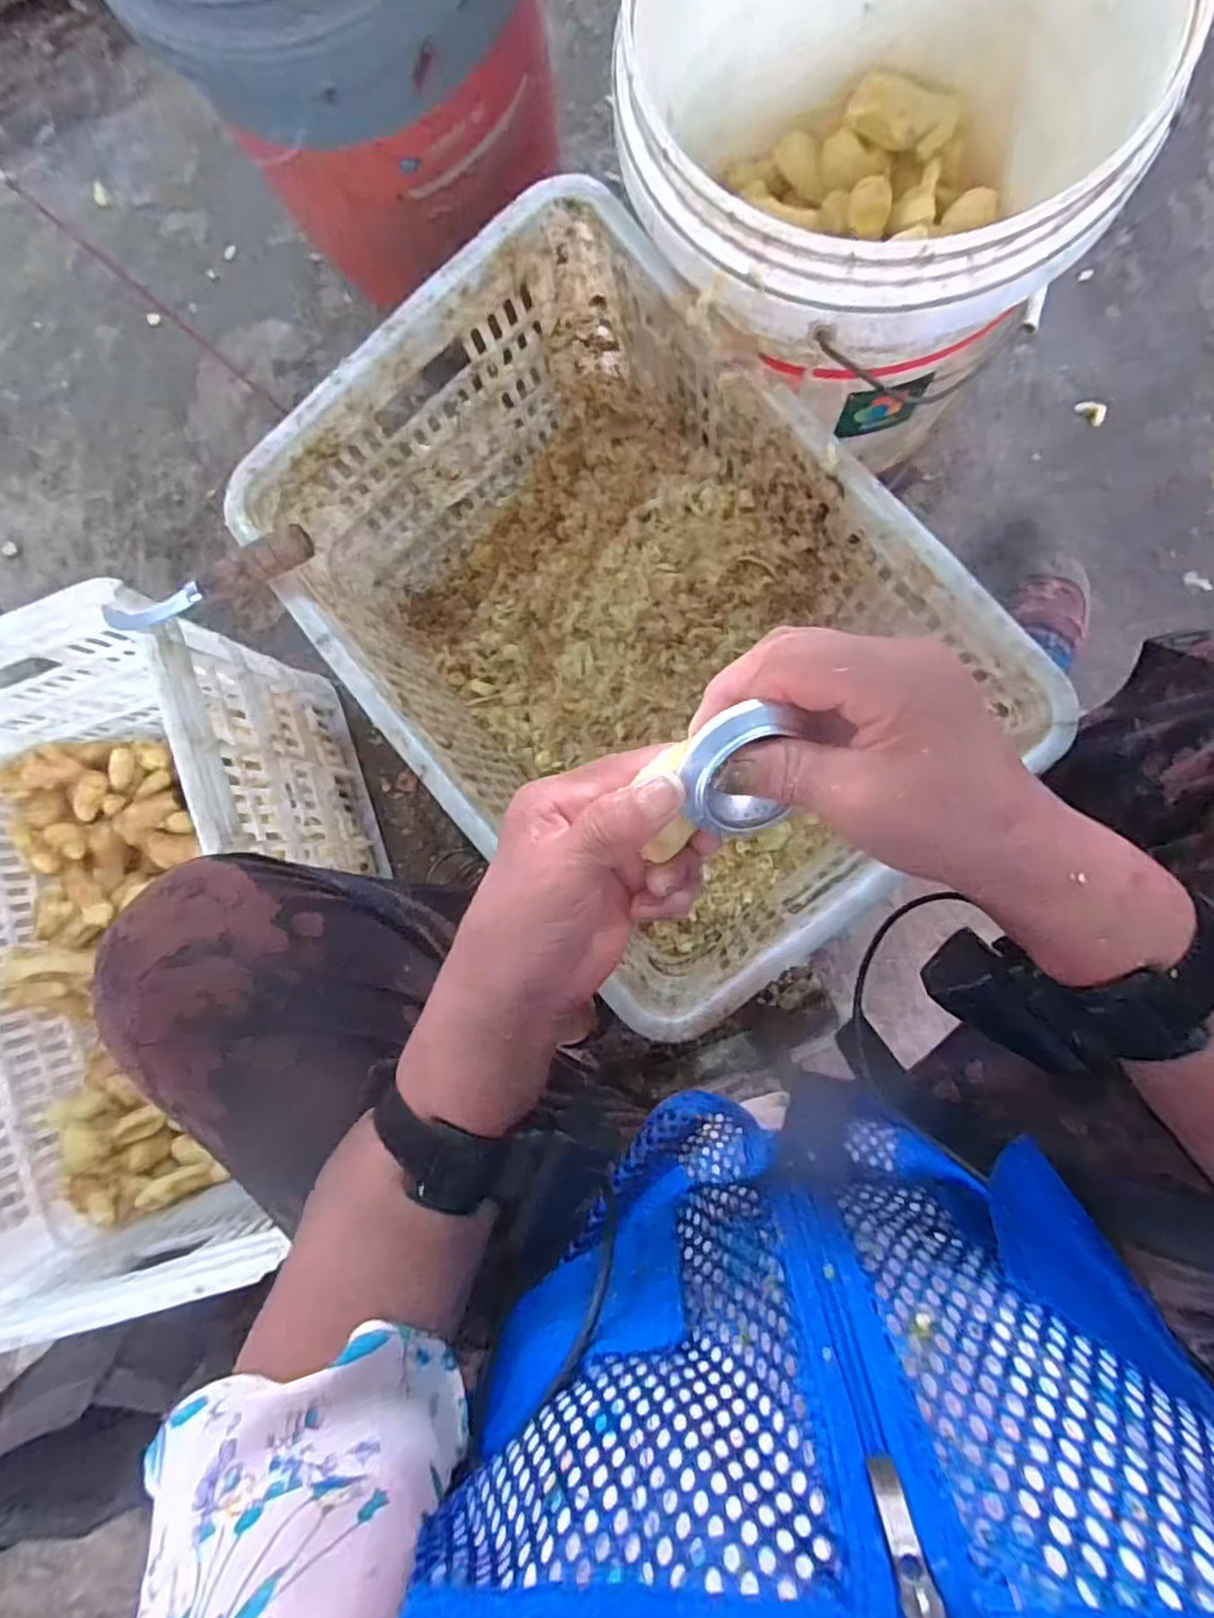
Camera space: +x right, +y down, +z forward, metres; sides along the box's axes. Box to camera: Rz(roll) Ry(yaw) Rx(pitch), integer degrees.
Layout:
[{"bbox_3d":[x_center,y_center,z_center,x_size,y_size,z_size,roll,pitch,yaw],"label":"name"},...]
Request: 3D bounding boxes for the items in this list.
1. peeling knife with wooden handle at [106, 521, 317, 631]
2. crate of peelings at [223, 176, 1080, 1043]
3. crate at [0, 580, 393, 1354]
[{"bbox_3d":[-0.299,-0.164,0.494,0.191,0.035,0.026,-14,90,19],"label":"peeling knife with wooden handle"},{"bbox_3d":[0.017,-0.143,0.611,0.361,0.308,0.509,-40,85,3],"label":"crate of peelings"},{"bbox_3d":[-0.437,0.125,0.654,0.356,0.291,0.533,-15,87,5],"label":"crate"}]

